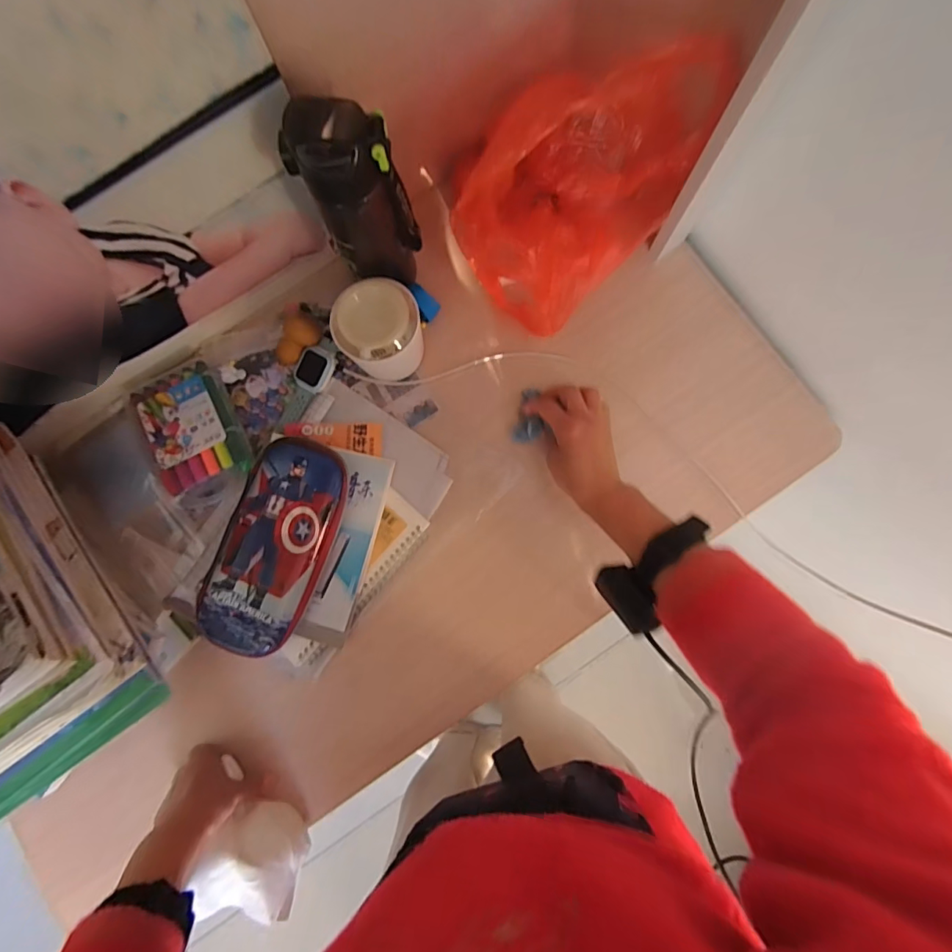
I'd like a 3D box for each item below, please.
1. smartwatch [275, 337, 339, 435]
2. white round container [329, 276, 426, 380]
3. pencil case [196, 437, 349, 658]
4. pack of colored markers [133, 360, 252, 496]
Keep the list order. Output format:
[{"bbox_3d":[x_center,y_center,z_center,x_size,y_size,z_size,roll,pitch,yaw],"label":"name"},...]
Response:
[{"bbox_3d":[-0.195,-0.101,0.547,0.037,0.018,0.117,31,98,1],"label":"smartwatch"},{"bbox_3d":[-0.103,-0.155,0.517,0.086,0.096,0.075,-6,84,1],"label":"white round container"},{"bbox_3d":[-0.209,0.071,0.506,0.107,0.039,0.219,21,85,0],"label":"pencil case"},{"bbox_3d":[-0.320,-0.054,0.541,0.090,0.033,0.130,-27,86,-4],"label":"pack of colored markers"}]

